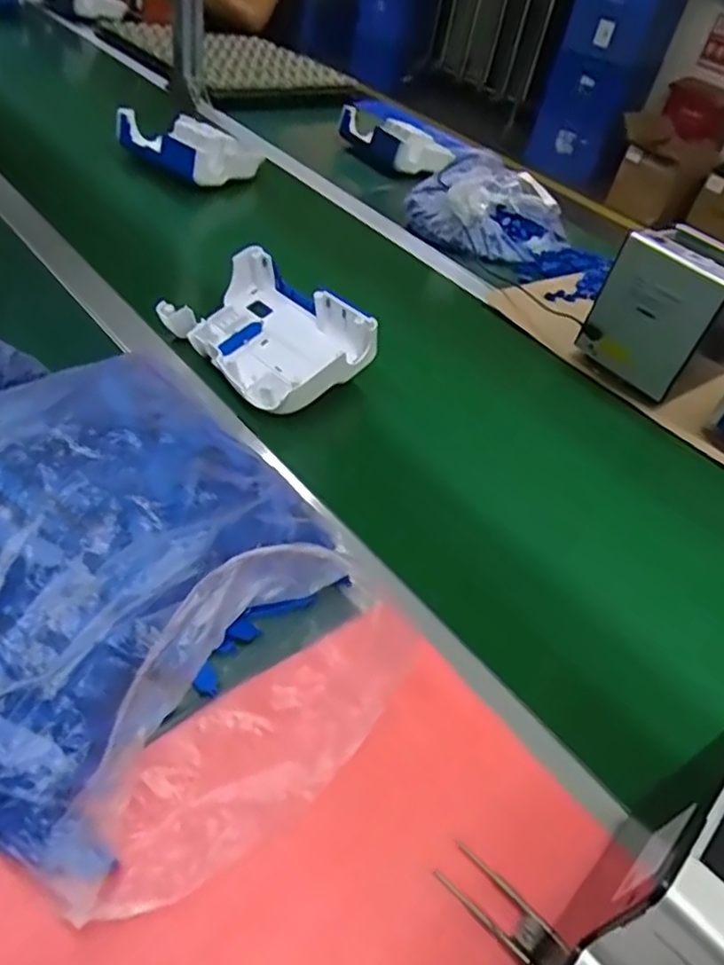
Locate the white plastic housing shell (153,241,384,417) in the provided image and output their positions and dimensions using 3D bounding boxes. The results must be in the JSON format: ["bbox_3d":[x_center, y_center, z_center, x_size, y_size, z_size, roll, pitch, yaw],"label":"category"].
[{"bbox_3d":[-0.092,-0.150,0.647,0.141,0.057,0.172,-26,56,-34],"label":"white plastic housing shell"}]

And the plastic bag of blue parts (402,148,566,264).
[{"bbox_3d":[0.188,-0.400,0.962,0.231,0.091,0.163,19,44,5],"label":"plastic bag of blue parts"}]

